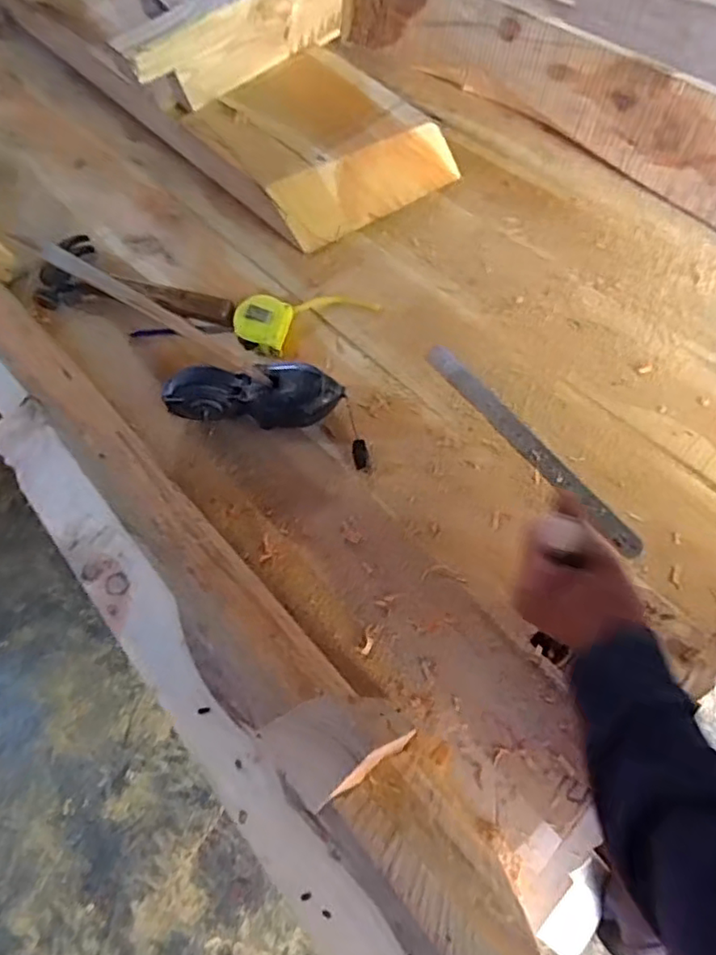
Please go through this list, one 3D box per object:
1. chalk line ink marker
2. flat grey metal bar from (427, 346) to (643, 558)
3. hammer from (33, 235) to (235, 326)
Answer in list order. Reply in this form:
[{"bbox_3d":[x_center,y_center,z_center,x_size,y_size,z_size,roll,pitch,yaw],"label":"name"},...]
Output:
[{"bbox_3d":[-0.113,-0.095,0.696,0.190,0.068,0.071,6,66,4],"label":"chalk line ink marker"},{"bbox_3d":[0.190,-0.038,0.697,0.030,0.005,0.318,-35,70,-15],"label":"flat grey metal bar"},{"bbox_3d":[-0.278,-0.255,0.807,0.268,0.029,0.107,8,66,6],"label":"hammer"}]

